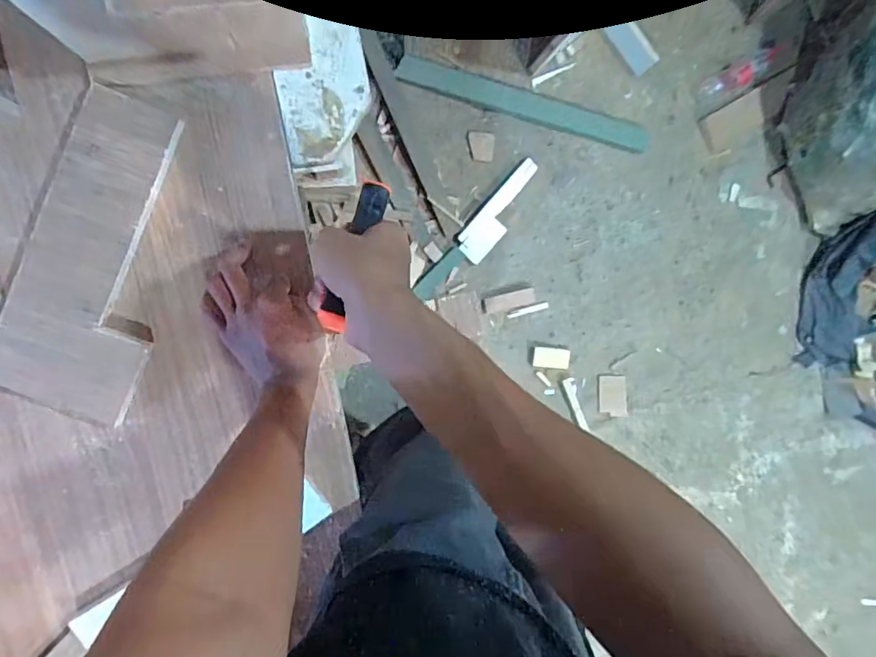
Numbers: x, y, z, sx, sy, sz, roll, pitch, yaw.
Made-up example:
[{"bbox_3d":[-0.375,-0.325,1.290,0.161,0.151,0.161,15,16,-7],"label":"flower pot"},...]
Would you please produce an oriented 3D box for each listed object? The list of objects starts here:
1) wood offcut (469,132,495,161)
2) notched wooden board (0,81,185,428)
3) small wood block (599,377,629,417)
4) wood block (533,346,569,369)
[{"bbox_3d":[0.105,-0.444,1.258,0.061,0.006,0.067,2,94,-10],"label":"wood offcut"},{"bbox_3d":[-0.313,-0.063,0.479,0.123,0.023,0.292,20,92,-10],"label":"notched wooden board"},{"bbox_3d":[0.469,0.181,1.376,0.072,0.016,0.105,-3,95,-9],"label":"small wood block"},{"bbox_3d":[0.294,0.077,1.337,0.092,0.020,0.052,5,94,-10],"label":"wood block"}]

